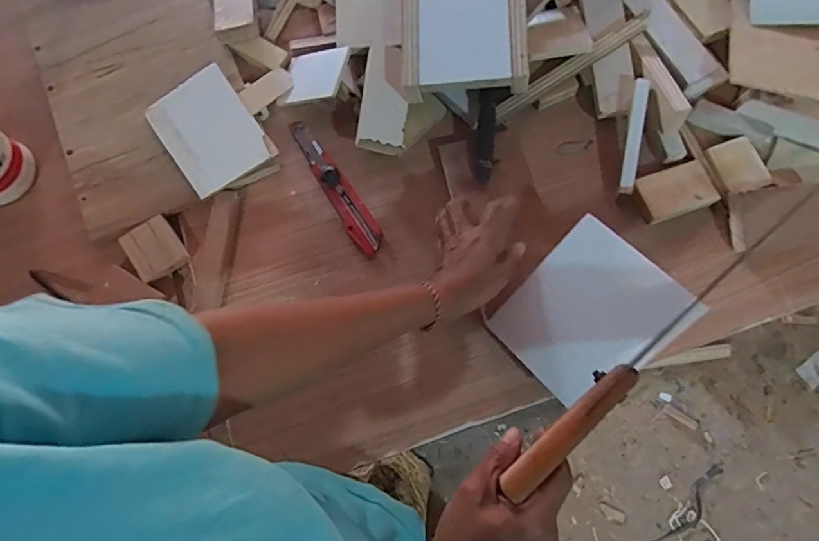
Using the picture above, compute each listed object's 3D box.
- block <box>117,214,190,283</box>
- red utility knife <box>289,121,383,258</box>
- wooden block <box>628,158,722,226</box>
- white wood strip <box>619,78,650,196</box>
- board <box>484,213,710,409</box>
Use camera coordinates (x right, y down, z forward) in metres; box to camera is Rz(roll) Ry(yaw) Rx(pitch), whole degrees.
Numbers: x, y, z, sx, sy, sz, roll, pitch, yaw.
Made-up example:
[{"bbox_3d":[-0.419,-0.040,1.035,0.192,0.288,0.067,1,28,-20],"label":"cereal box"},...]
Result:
[{"bbox_3d":[-0.281,-0.023,0.564,0.055,0.019,0.064,-37,77,-7],"label":"block"},{"bbox_3d":[-0.086,-0.101,0.583,0.031,0.020,0.186,-30,77,-6],"label":"red utility knife"},{"bbox_3d":[0.288,-0.085,0.564,0.082,0.020,0.051,-17,76,-3],"label":"wooden block"},{"bbox_3d":[0.246,-0.146,0.562,0.016,0.009,0.125,9,91,4],"label":"white wood strip"},{"bbox_3d":[0.165,0.042,0.476,0.146,0.007,0.128,-48,69,12],"label":"board"}]

